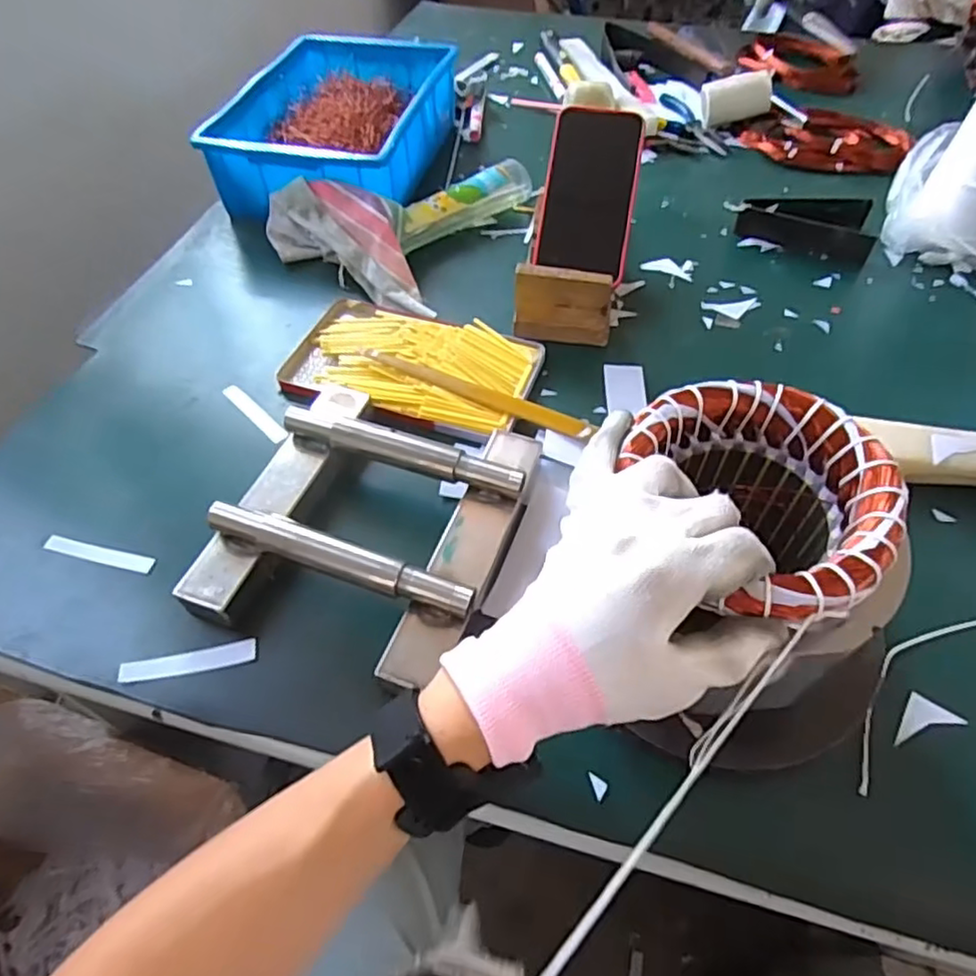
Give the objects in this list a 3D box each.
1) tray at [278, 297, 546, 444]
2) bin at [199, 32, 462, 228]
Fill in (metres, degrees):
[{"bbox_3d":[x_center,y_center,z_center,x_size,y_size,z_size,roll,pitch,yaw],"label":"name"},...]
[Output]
[{"bbox_3d":[-0.065,-0.101,0.550,0.204,0.027,0.123,14,56,13],"label":"tray"},{"bbox_3d":[-0.163,-0.400,0.737,0.203,0.101,0.302,13,57,9],"label":"bin"}]

